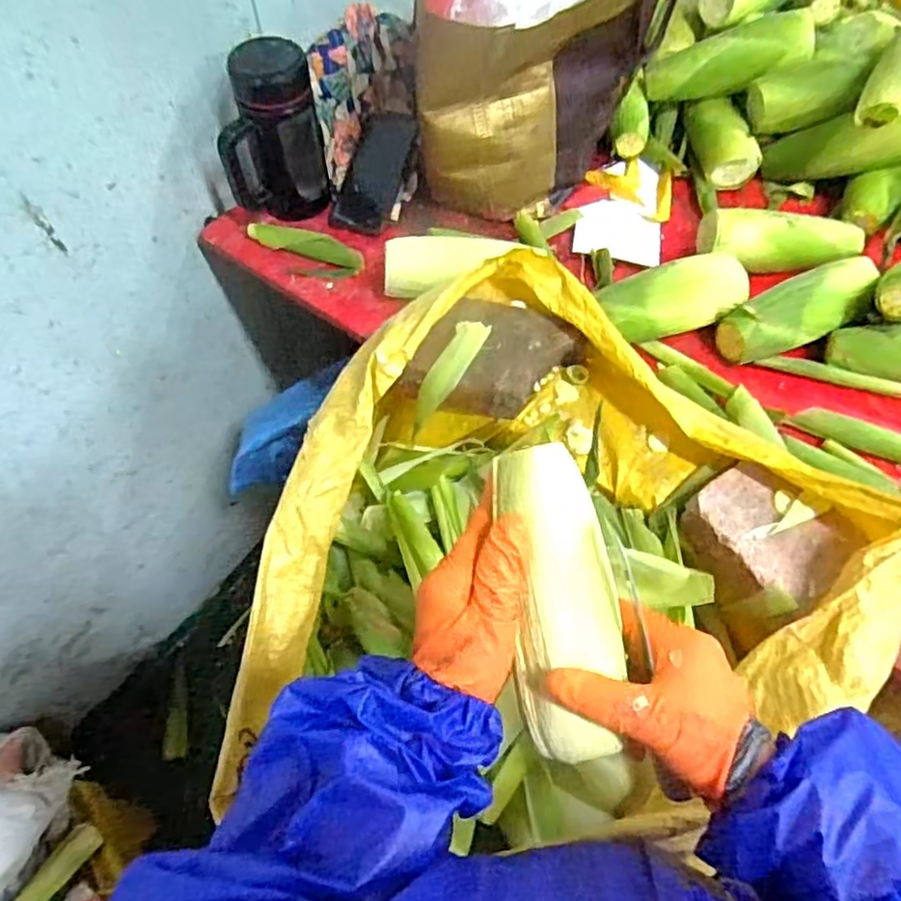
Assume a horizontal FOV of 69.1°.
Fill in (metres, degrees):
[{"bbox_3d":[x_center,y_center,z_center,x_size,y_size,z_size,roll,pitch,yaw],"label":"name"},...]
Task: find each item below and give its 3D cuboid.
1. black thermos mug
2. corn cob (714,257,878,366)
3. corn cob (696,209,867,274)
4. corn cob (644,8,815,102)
[{"bbox_3d":[-0.203,-0.355,0.742,0.110,0.171,0.073,-14,60,-8],"label":"black thermos mug"},{"bbox_3d":[0.382,-0.147,0.708,0.185,0.065,0.063,-22,62,-12],"label":"corn cob"},{"bbox_3d":[0.388,-0.239,0.759,0.187,0.057,0.070,7,60,4],"label":"corn cob"},{"bbox_3d":[0.348,-0.490,0.822,0.197,0.051,0.059,-11,57,19],"label":"corn cob"}]

